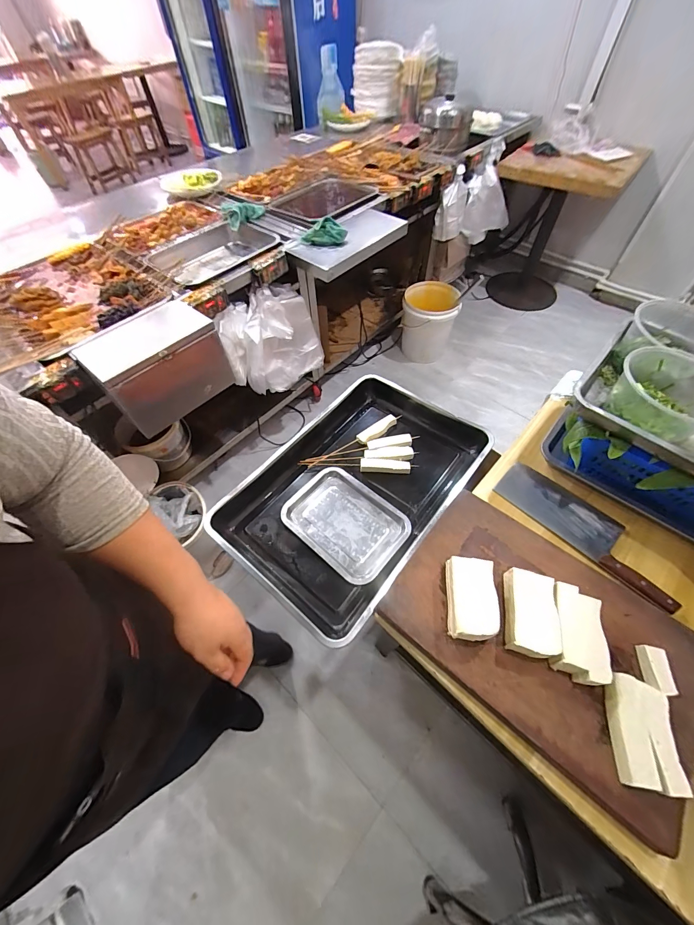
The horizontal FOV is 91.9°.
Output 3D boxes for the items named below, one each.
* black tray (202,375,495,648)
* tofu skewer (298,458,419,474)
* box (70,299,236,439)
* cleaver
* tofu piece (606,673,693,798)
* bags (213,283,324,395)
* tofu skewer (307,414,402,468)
[{"bbox_3d":[0.030,0.040,0.781,0.405,0.094,0.605,34,64,21],"label":"black tray"},{"bbox_3d":[0.028,0.008,0.833,0.282,0.026,0.030,1,57,2],"label":"tofu skewer"},{"bbox_3d":[-0.512,-0.271,0.942,0.302,0.195,0.216,-35,62,-20],"label":"box"},{"bbox_3d":[0.468,0.126,0.665,0.107,0.022,0.336,-37,63,-21],"label":"cleaver"},{"bbox_3d":[0.398,0.361,0.451,0.069,0.027,0.121,7,57,6],"label":"tofu piece"},{"bbox_3d":[-0.280,-0.429,1.242,0.163,0.342,0.376,35,64,22],"label":"bags"},{"bbox_3d":[0.031,-0.057,0.873,0.284,0.020,0.034,-31,61,-18],"label":"tofu skewer"}]

